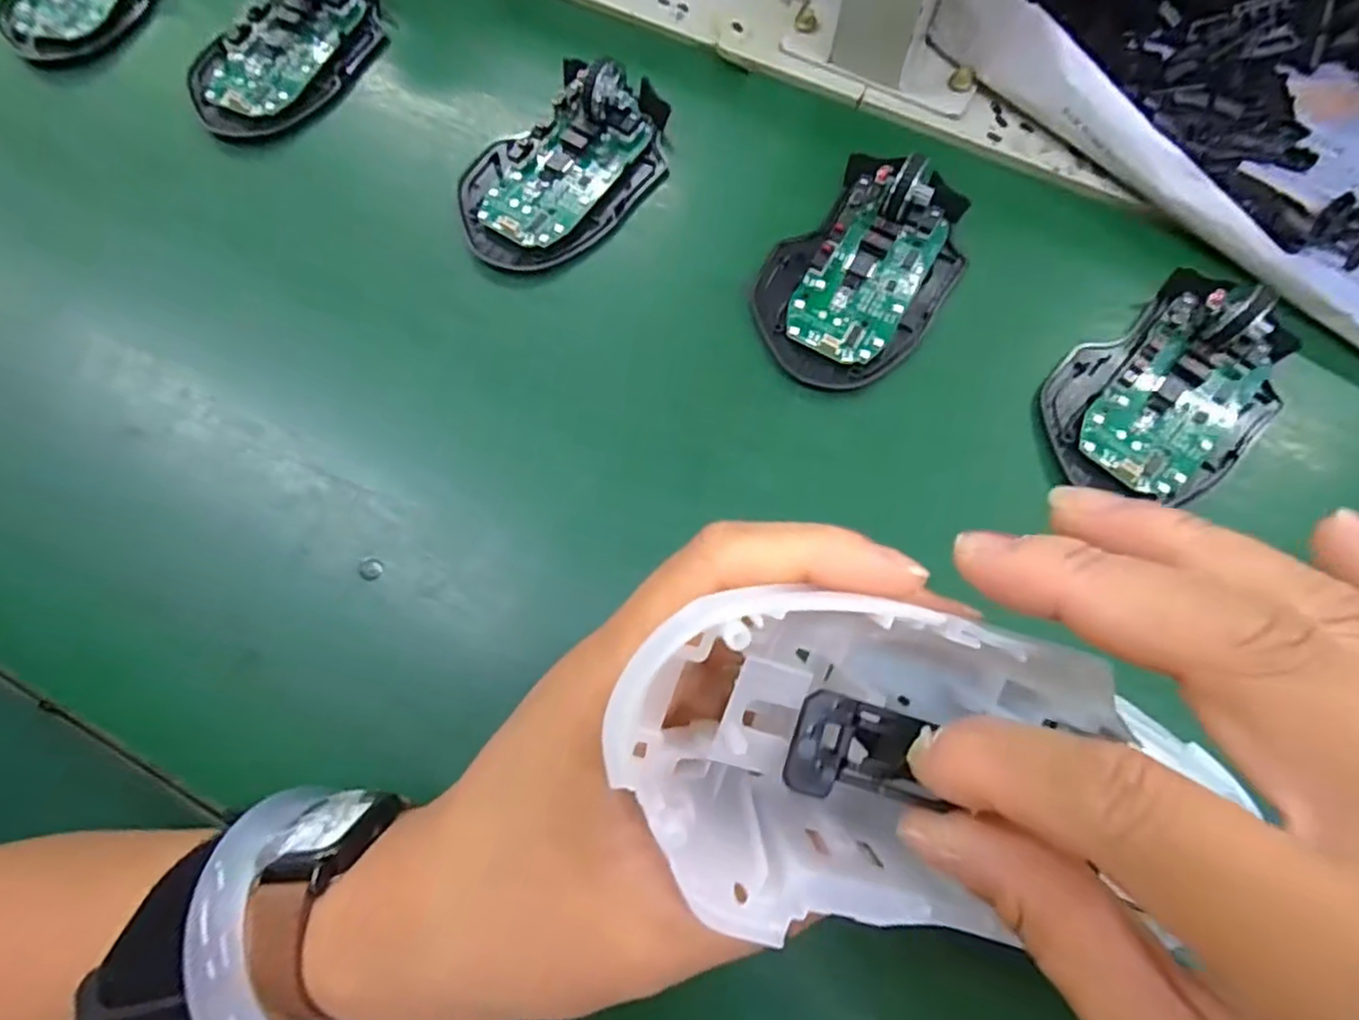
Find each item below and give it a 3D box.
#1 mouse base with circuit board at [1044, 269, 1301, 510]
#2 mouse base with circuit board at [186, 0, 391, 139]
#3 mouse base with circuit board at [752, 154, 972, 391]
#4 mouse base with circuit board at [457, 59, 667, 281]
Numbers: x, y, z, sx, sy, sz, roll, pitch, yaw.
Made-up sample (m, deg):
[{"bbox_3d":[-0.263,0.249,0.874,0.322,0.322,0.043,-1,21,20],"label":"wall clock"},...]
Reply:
[{"bbox_3d":[0.199,-0.049,0.261,0.106,0.026,0.072,-37,71,-14],"label":"mouse base with circuit board"},{"bbox_3d":[-0.188,-0.228,0.322,0.060,0.026,0.111,31,71,14],"label":"mouse base with circuit board"},{"bbox_3d":[0.080,-0.105,0.281,0.071,0.030,0.109,37,72,15],"label":"mouse base with circuit board"},{"bbox_3d":[-0.051,-0.159,0.299,0.067,0.029,0.112,38,73,16],"label":"mouse base with circuit board"}]

